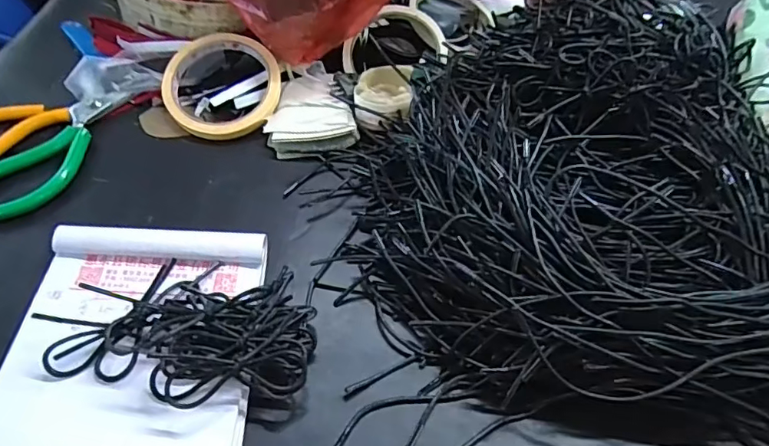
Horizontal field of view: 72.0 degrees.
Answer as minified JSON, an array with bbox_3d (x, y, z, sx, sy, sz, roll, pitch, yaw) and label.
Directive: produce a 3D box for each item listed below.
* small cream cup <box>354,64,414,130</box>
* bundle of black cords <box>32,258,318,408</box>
[{"bbox_3d":[-0.001,-0.103,0.426,0.046,0.029,0.048,3,53,-4],"label":"small cream cup"},{"bbox_3d":[-0.112,0.058,0.305,0.138,0.034,0.086,5,53,-2],"label":"bundle of black cords"}]

